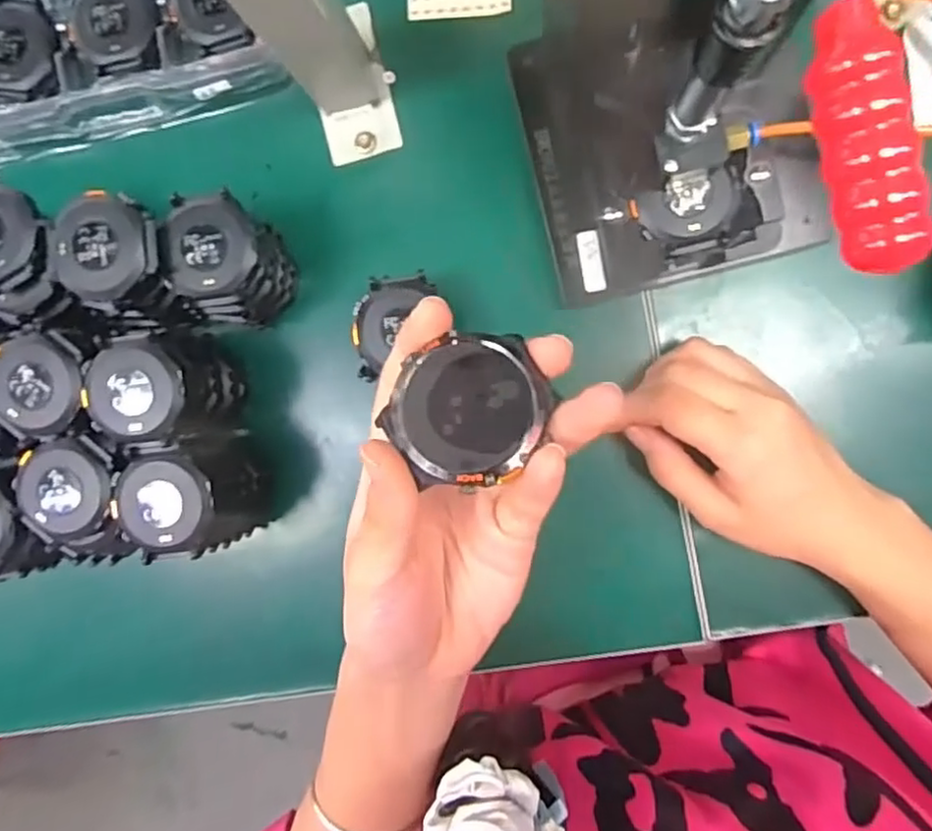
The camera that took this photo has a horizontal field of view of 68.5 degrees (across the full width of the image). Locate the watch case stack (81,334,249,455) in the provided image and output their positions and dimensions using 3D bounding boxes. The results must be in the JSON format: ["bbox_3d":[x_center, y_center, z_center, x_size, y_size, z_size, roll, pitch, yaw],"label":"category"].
[{"bbox_3d":[-0.147,-0.013,0.350,0.058,0.071,0.054,-8,93,7],"label":"watch case stack"}]

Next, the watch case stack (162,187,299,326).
[{"bbox_3d":[-0.118,-0.077,0.353,0.043,0.064,0.058,7,95,6],"label":"watch case stack"}]

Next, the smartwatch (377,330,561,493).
[{"bbox_3d":[0.002,-0.002,0.212,0.047,0.013,0.043,-37,89,7],"label":"smartwatch"}]

